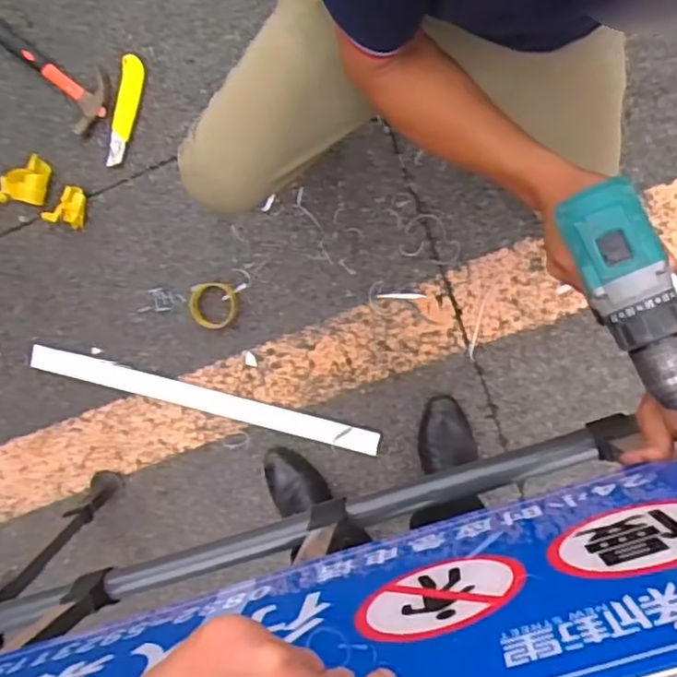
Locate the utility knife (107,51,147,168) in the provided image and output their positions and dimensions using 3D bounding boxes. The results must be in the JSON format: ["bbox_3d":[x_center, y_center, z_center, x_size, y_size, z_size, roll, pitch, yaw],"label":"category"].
[{"bbox_3d":[-0.388,-0.414,1.202,0.042,0.015,0.197,14,98,5],"label":"utility knife"}]

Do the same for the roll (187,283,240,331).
[{"bbox_3d":[-0.232,-0.060,1.221,0.089,0.018,0.089,1,97,7],"label":"roll"}]

